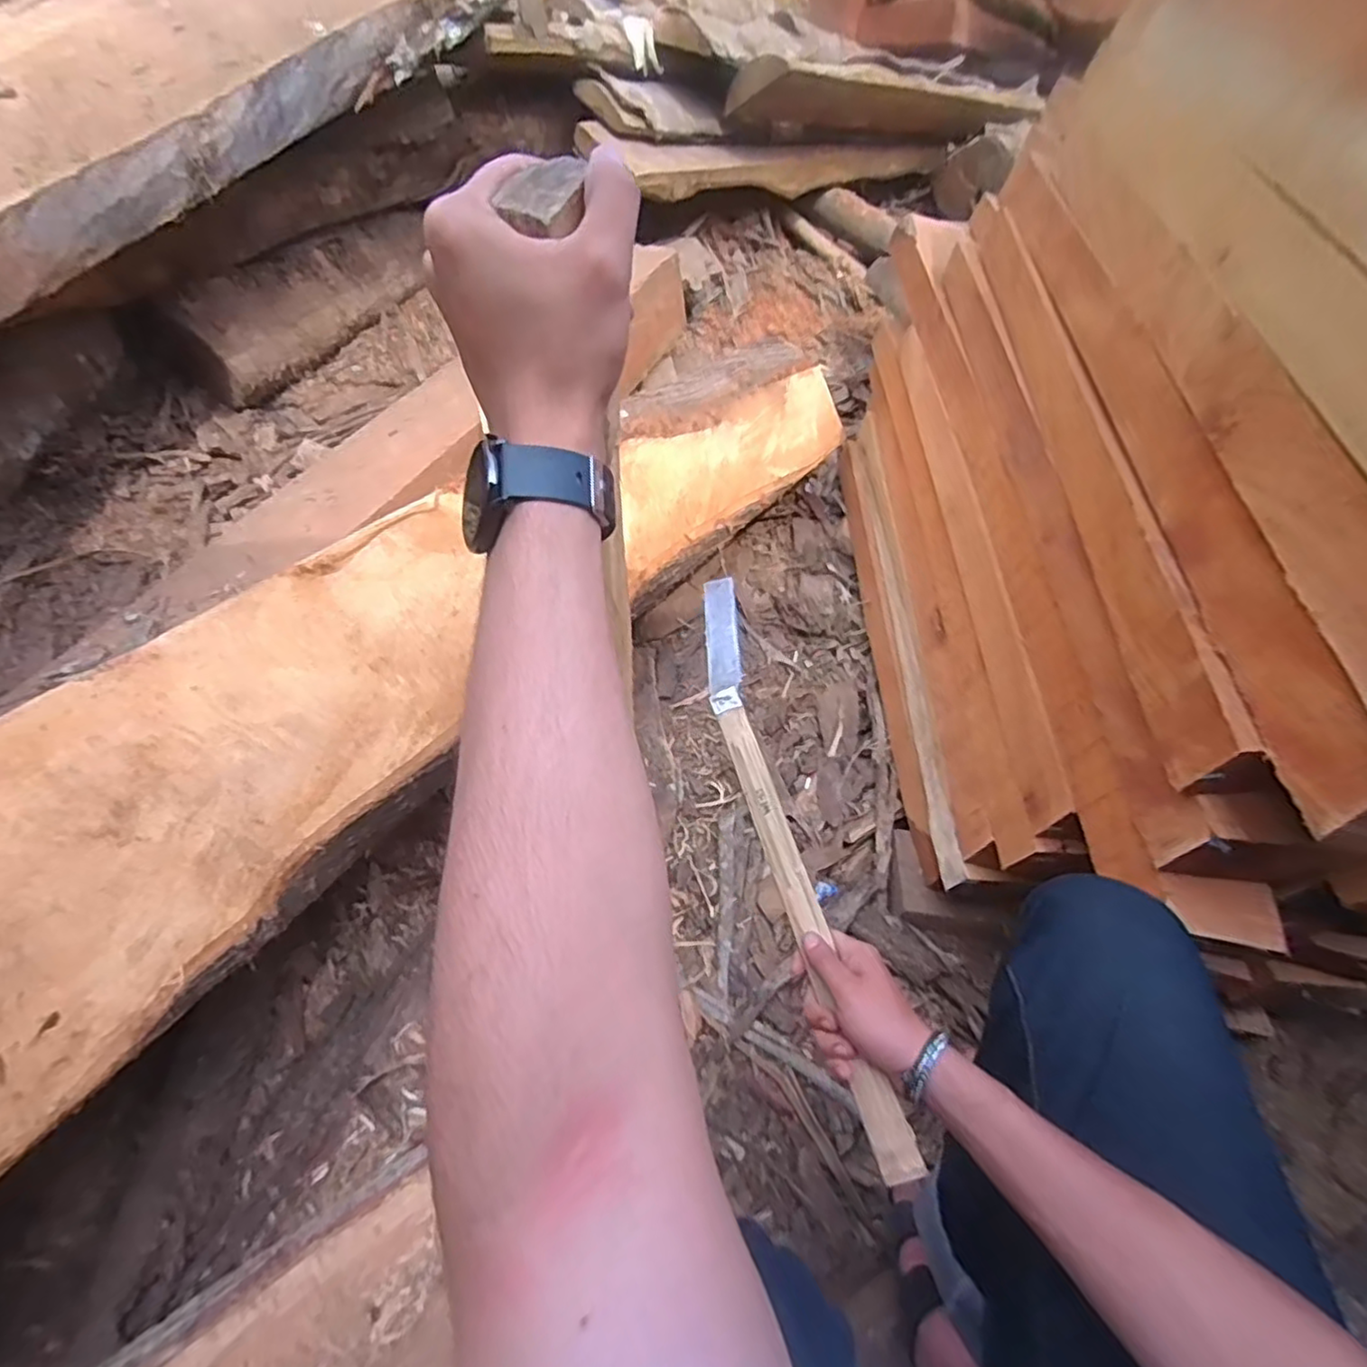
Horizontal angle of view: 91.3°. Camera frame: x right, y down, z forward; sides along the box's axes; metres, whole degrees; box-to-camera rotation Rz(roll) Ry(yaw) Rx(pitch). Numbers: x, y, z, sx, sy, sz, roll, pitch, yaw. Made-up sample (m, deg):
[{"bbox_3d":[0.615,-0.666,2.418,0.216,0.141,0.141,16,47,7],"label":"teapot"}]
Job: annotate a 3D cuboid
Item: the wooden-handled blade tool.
[{"bbox_3d":[0.085,0.112,0.621,0.052,0.021,0.573,-8,53,-10],"label":"wooden-handled blade tool"}]

